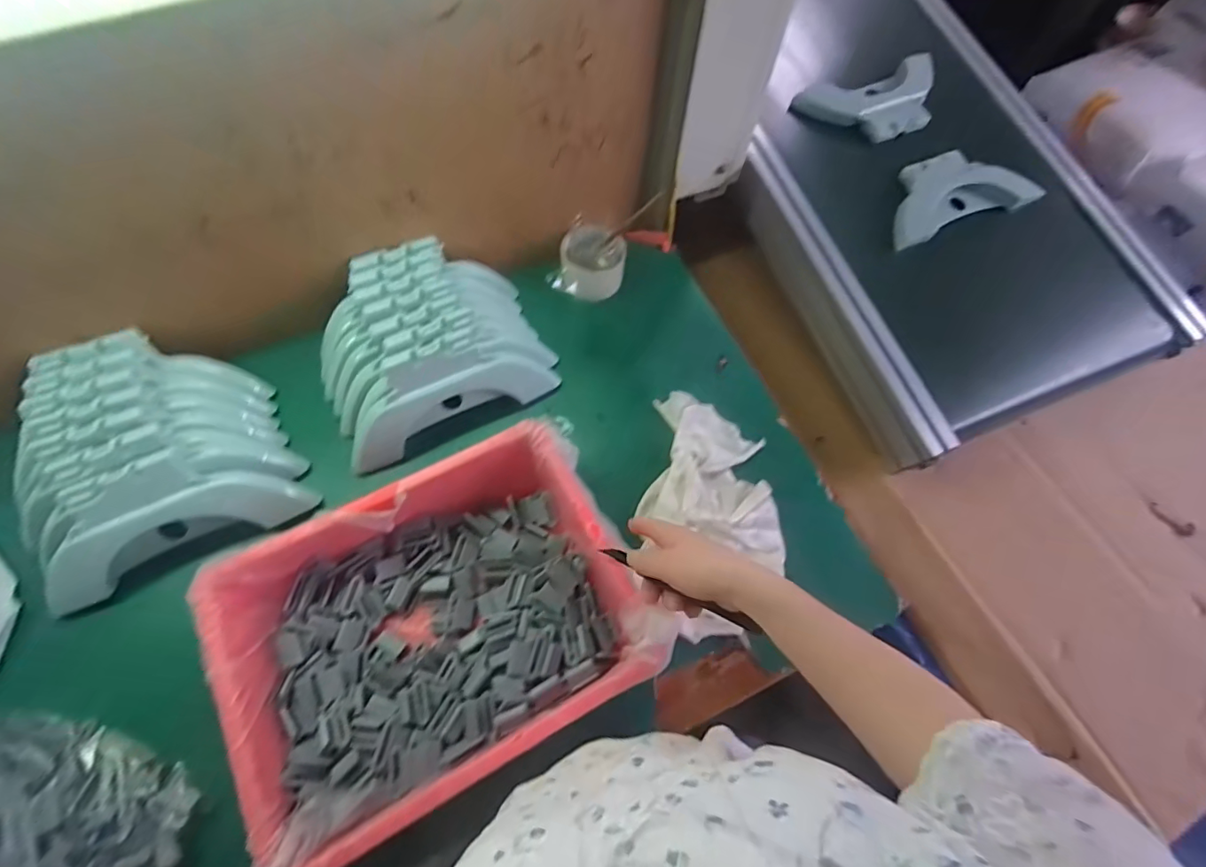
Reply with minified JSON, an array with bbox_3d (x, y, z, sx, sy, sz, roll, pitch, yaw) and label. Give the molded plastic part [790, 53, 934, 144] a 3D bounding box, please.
[{"bbox_3d":[0.405,-0.485,0.764,0.219,0.032,0.116,-20,67,-11],"label":"molded plastic part"}]

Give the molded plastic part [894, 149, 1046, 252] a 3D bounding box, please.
[{"bbox_3d":[0.491,-0.338,0.727,0.241,0.037,0.103,-22,68,-12],"label":"molded plastic part"}]

